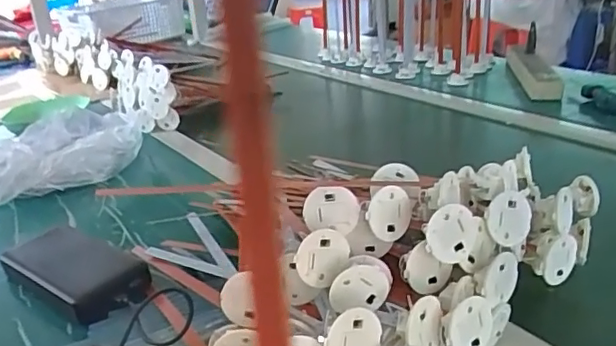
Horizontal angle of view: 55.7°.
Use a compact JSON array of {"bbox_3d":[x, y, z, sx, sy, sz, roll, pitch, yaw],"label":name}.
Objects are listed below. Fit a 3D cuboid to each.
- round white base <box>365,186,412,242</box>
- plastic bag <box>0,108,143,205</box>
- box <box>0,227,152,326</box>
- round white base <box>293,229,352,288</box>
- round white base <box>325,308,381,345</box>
[{"bbox_3d":[0.057,0.030,0.411,0.036,0.037,0.009,-19,26,-33],"label":"round white base"},{"bbox_3d":[-0.335,-0.027,0.796,0.121,0.074,0.236,16,29,40],"label":"plastic bag"},{"bbox_3d":[-0.219,0.090,0.543,0.180,0.024,0.073,14,28,38],"label":"box"},{"bbox_3d":[0.009,0.056,0.384,0.038,0.032,0.006,-53,15,-6],"label":"round white base"},{"bbox_3d":[0.027,0.098,0.338,0.036,0.037,0.005,34,-16,-27],"label":"round white base"}]

